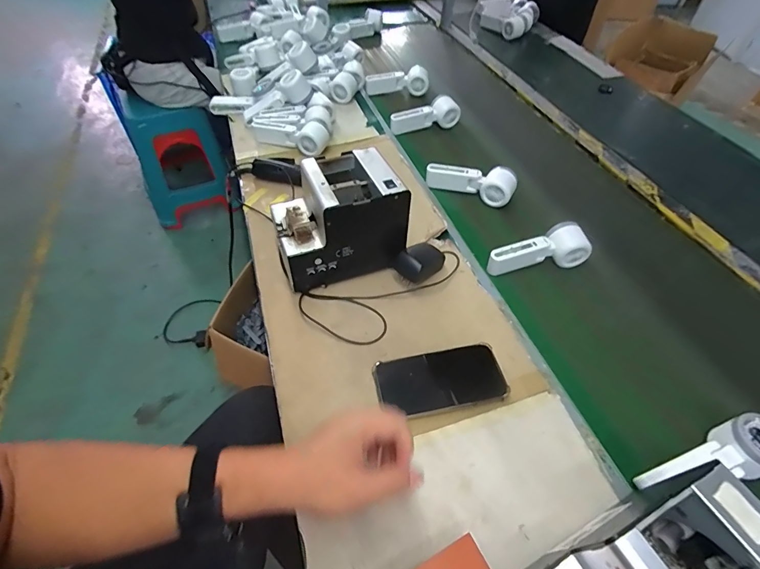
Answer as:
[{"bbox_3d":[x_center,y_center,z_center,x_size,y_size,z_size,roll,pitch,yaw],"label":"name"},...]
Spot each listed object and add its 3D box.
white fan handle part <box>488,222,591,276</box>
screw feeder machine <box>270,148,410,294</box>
[{"bbox_3d":[0.251,-0.050,0.617,0.164,0.039,0.059,-16,53,-16],"label":"white fan handle part"},{"bbox_3d":[-0.065,-0.099,0.586,0.175,0.140,0.141,-16,53,-16],"label":"screw feeder machine"}]

